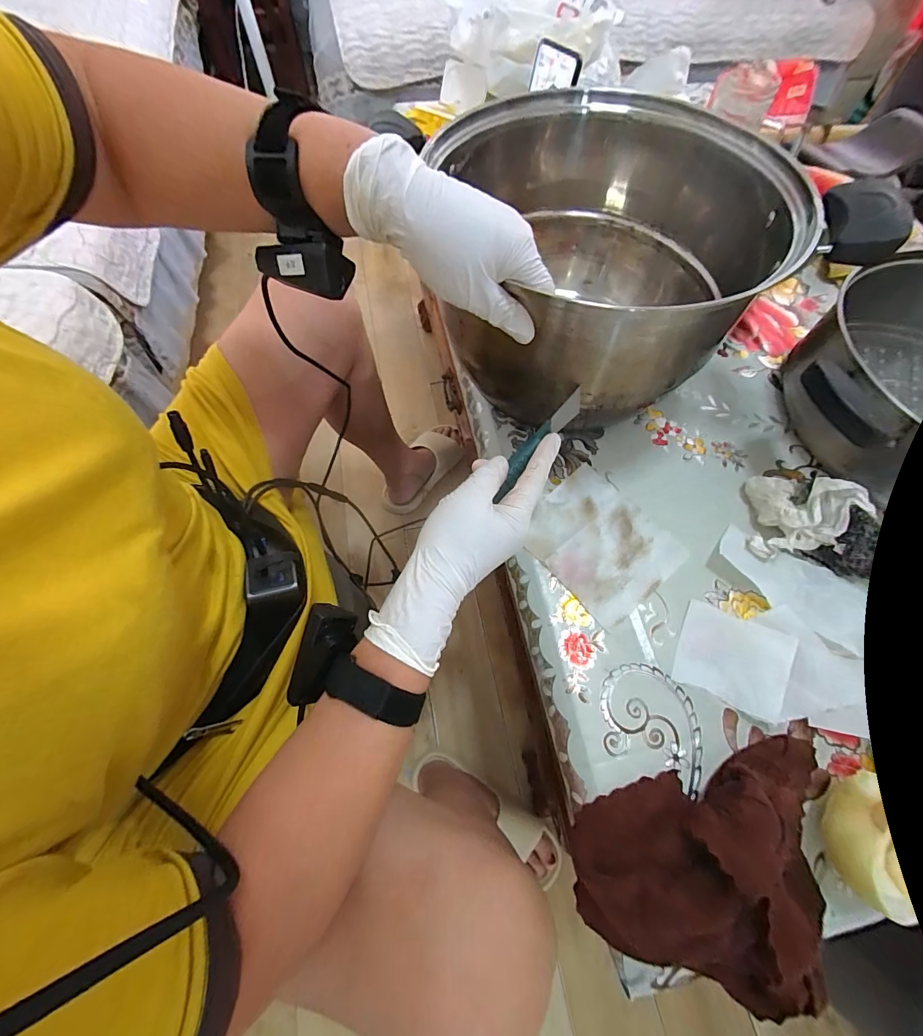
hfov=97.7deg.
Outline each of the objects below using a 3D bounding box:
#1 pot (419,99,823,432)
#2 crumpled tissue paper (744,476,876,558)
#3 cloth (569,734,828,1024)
[{"bbox_3d":[0.116,-0.242,0.400,0.286,0.167,0.288,0,65,-1],"label":"pot"},{"bbox_3d":[0.313,-0.006,0.370,0.067,0.065,0.083,13,66,5],"label":"crumpled tissue paper"},{"bbox_3d":[0.179,0.244,0.273,0.187,0.059,0.122,-14,66,-7],"label":"cloth"}]

